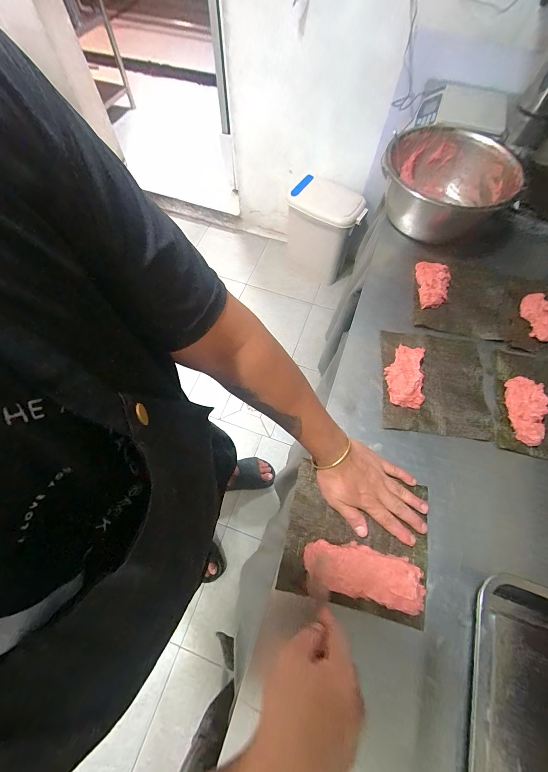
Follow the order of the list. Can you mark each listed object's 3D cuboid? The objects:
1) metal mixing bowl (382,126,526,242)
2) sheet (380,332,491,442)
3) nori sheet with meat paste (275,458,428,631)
[{"bbox_3d":[0.385,-0.467,0.704,0.290,0.123,0.276,39,71,16],"label":"metal mixing bowl"},{"bbox_3d":[0.296,-0.011,0.542,0.184,0.024,0.200,7,65,2],"label":"sheet"},{"bbox_3d":[0.121,0.221,0.435,0.200,0.019,0.177,13,66,5],"label":"nori sheet with meat paste"}]

